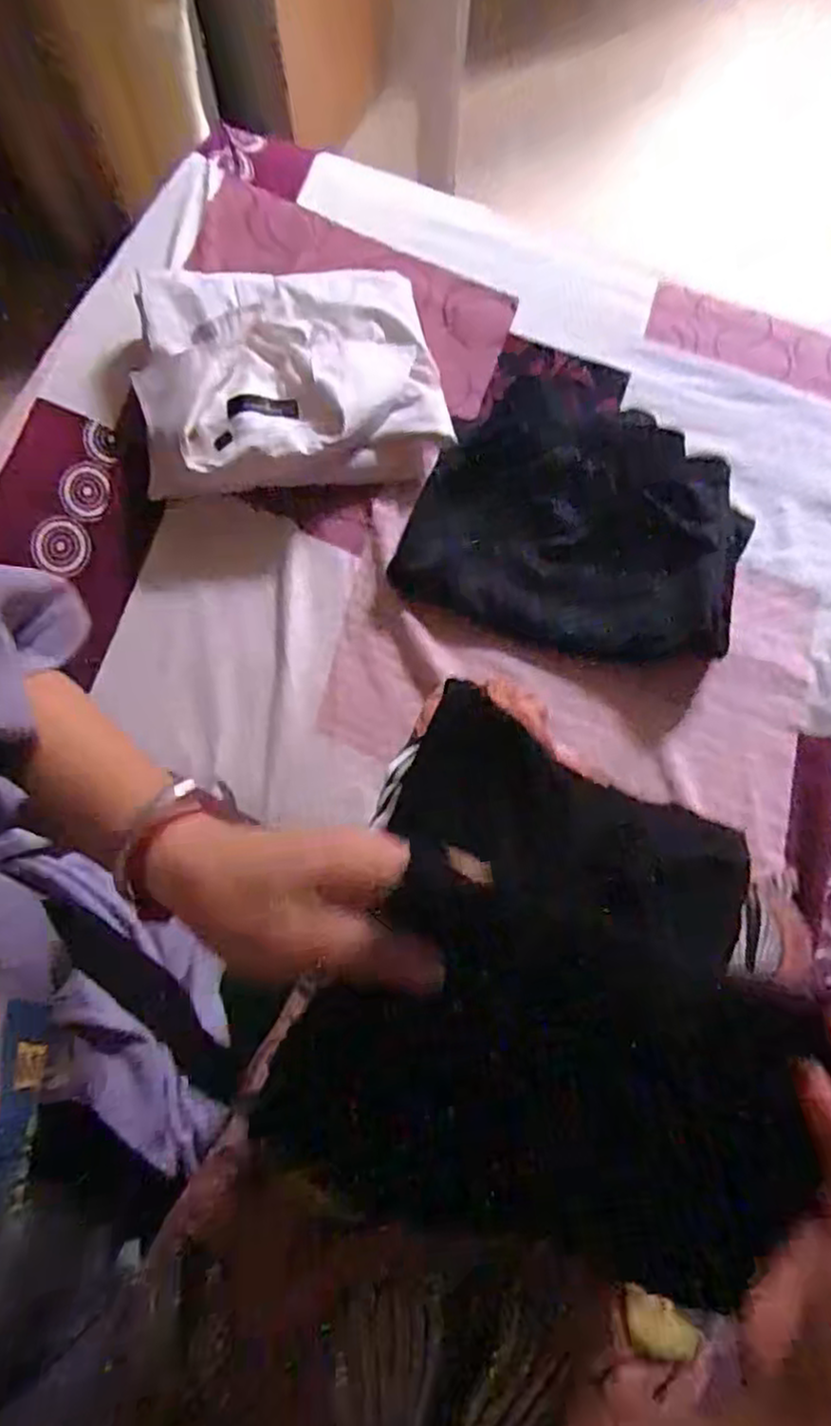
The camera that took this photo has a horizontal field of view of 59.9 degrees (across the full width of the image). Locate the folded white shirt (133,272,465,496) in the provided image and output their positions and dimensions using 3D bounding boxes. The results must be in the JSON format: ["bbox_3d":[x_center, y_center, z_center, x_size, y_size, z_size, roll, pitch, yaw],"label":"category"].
[{"bbox_3d":[-0.117,-0.311,0.653,0.263,0.062,0.216,-8,74,-5],"label":"folded white shirt"}]

